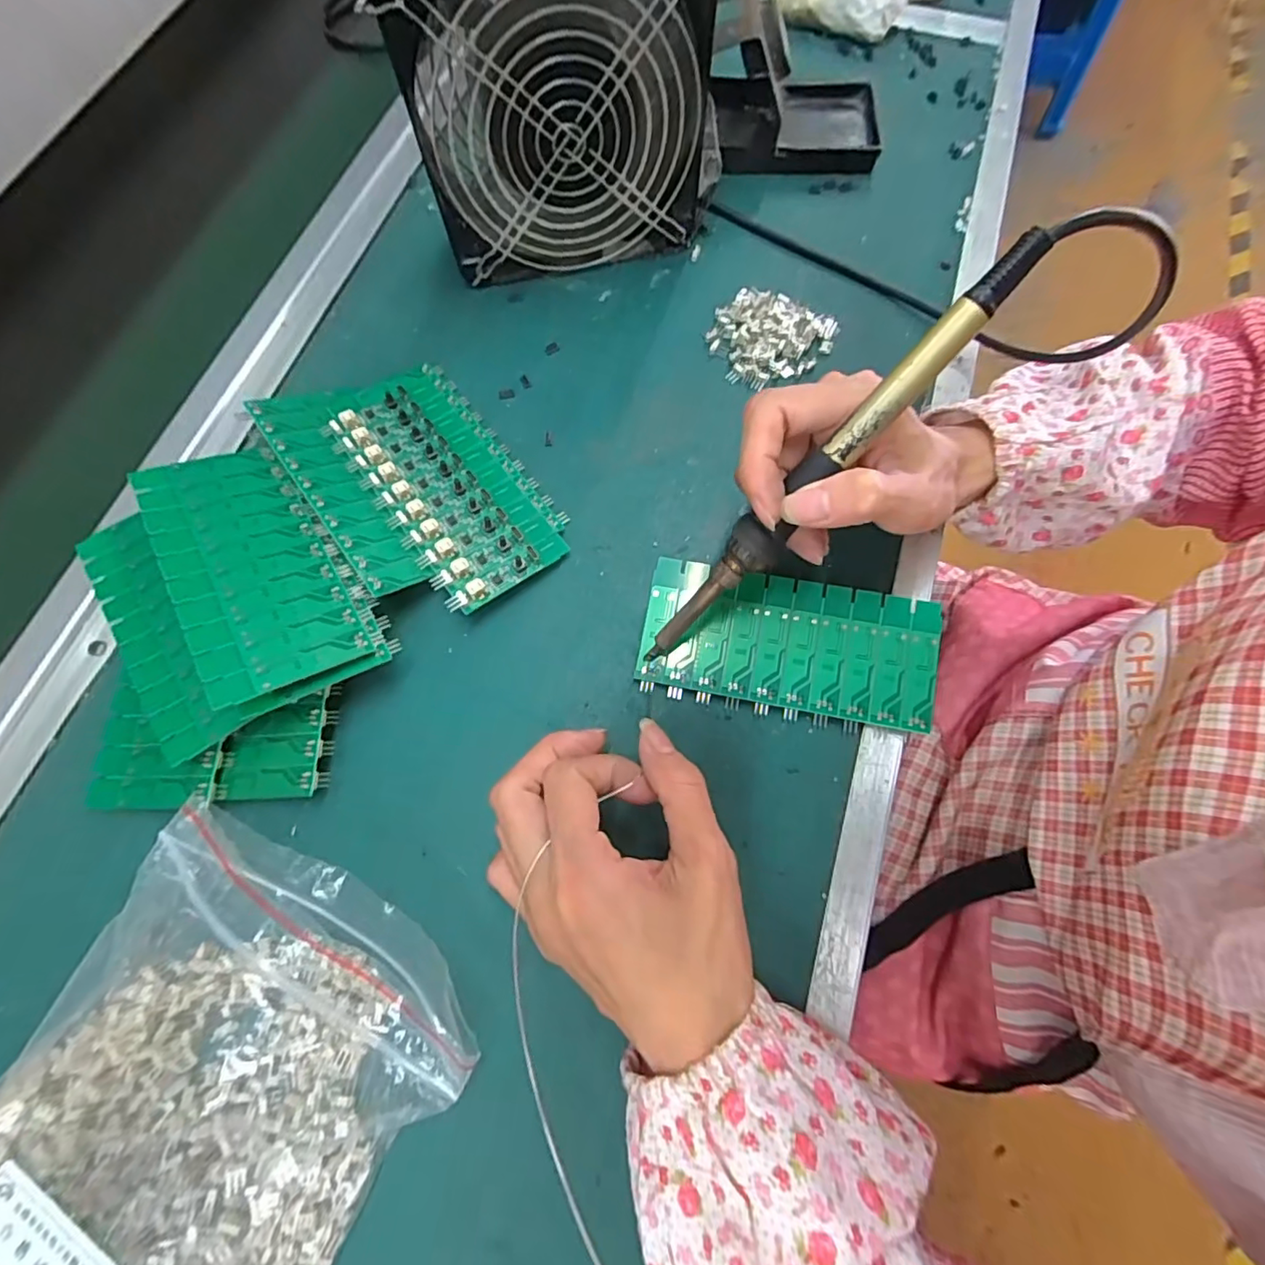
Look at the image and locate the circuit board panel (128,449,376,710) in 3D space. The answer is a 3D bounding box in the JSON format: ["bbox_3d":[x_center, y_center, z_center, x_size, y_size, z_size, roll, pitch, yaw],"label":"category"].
[{"bbox_3d":[-0.177,-0.033,0.261,0.064,0.004,0.136,-26,68,-27],"label":"circuit board panel"}]

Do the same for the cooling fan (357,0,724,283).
[{"bbox_3d":[-0.033,-0.279,0.297,0.161,0.152,0.056,-12,72,-4],"label":"cooling fan"}]

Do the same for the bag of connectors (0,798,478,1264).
[{"bbox_3d":[-0.177,0.198,0.197,0.154,0.050,0.230,29,74,9],"label":"bag of connectors"}]

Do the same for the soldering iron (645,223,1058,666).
[{"bbox_3d":[0.069,-0.056,0.225,0.018,0.017,0.204,47,116,13],"label":"soldering iron"}]

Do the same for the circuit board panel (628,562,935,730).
[{"bbox_3d":[0.075,0.005,0.277,0.137,0.018,0.064,12,72,4],"label":"circuit board panel"}]

